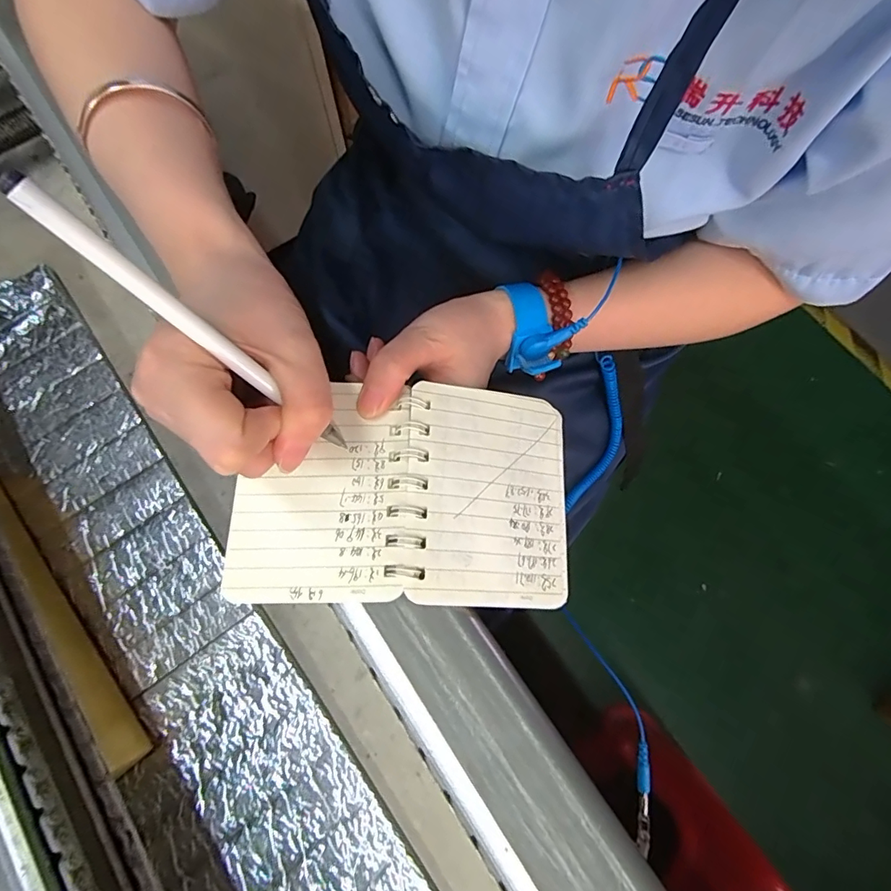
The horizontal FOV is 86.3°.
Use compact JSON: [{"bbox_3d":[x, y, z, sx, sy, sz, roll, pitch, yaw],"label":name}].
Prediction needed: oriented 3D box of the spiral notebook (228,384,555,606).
[{"bbox_3d":[-0.017,0.021,0.220,0.147,0.024,0.099,2,73,-1],"label":"spiral notebook"}]

